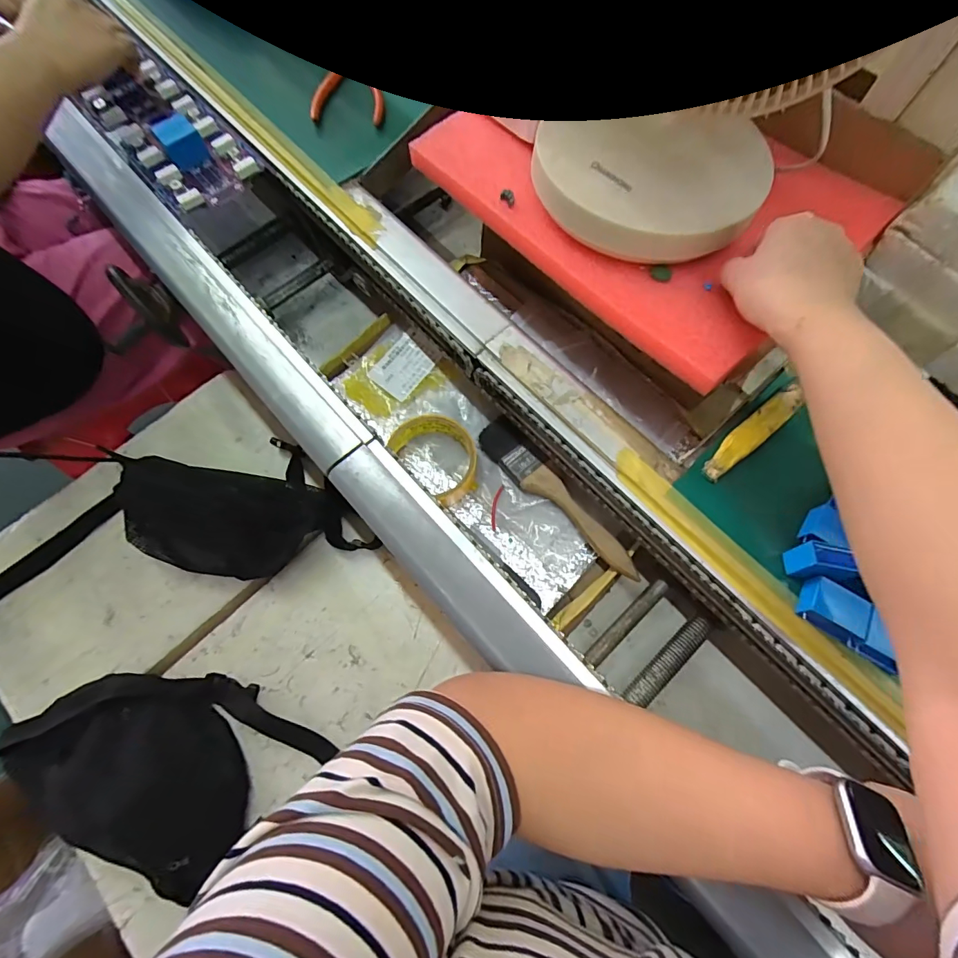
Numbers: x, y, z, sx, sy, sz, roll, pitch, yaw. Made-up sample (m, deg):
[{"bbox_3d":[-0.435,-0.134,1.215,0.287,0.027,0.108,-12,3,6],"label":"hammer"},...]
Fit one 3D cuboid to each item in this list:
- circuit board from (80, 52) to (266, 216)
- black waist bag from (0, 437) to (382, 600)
[{"bbox_3d":[-0.349,-0.386,0.508,0.101,0.028,0.239,-40,75,-11],"label":"circuit board"},{"bbox_3d":[-0.394,0.058,0.564,0.440,0.072,0.172,-10,72,-2],"label":"black waist bag"}]

